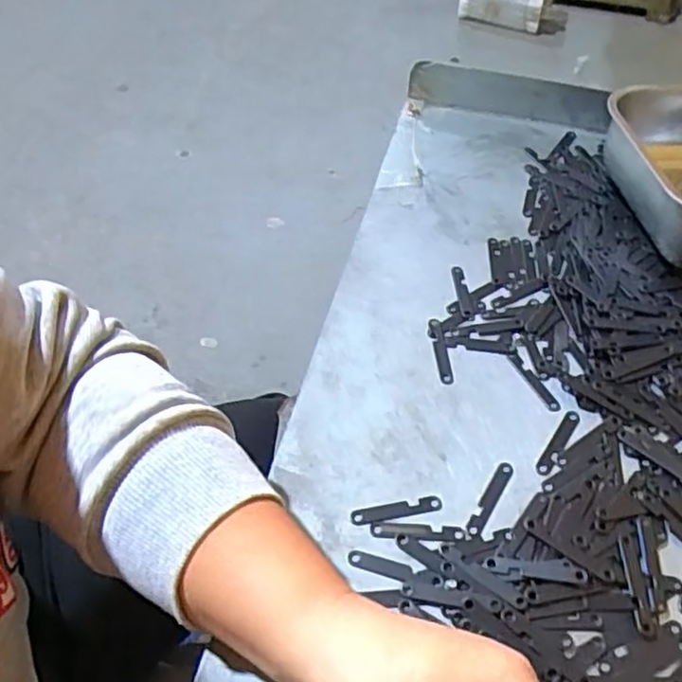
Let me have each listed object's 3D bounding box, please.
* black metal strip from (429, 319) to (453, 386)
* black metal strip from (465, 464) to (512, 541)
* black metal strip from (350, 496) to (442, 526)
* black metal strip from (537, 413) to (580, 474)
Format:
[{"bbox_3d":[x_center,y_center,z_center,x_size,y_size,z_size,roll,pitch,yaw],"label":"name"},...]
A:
[{"bbox_3d":[0.067,0.007,0.456,0.009,0.005,0.052,-4,52,-5],"label":"black metal strip"},{"bbox_3d":[0.085,0.090,0.390,0.009,0.004,0.052,28,56,19],"label":"black metal strip"},{"bbox_3d":[0.032,0.095,0.384,0.051,0.004,0.010,-7,53,-8],"label":"black metal strip"},{"bbox_3d":[0.134,0.062,0.418,0.009,0.004,0.051,30,57,20],"label":"black metal strip"}]

